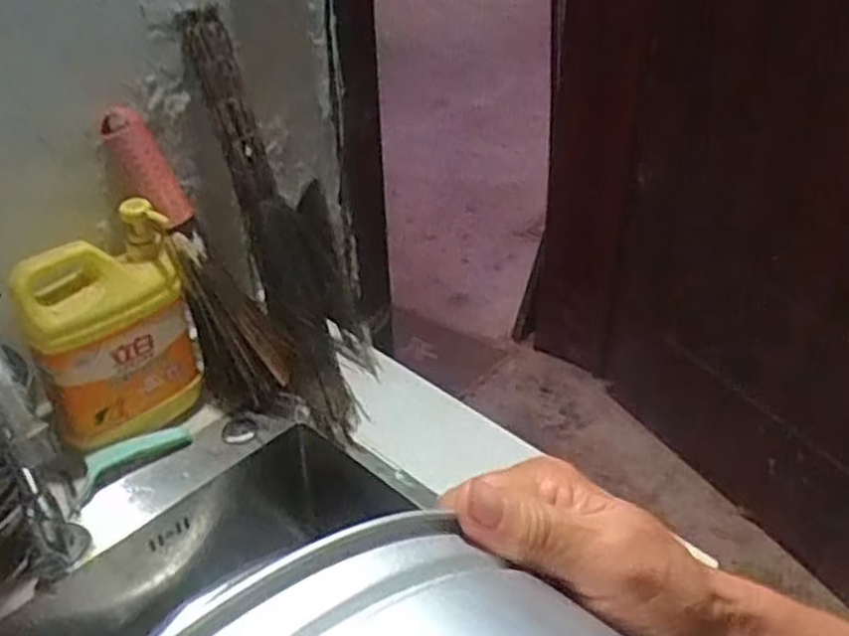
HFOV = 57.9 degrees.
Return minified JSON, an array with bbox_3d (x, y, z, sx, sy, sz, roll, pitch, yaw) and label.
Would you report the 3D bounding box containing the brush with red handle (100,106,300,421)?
[{"bbox_3d":[-0.236,-0.046,0.795,0.088,0.349,0.057,-1,30,37],"label":"brush with red handle"}]

